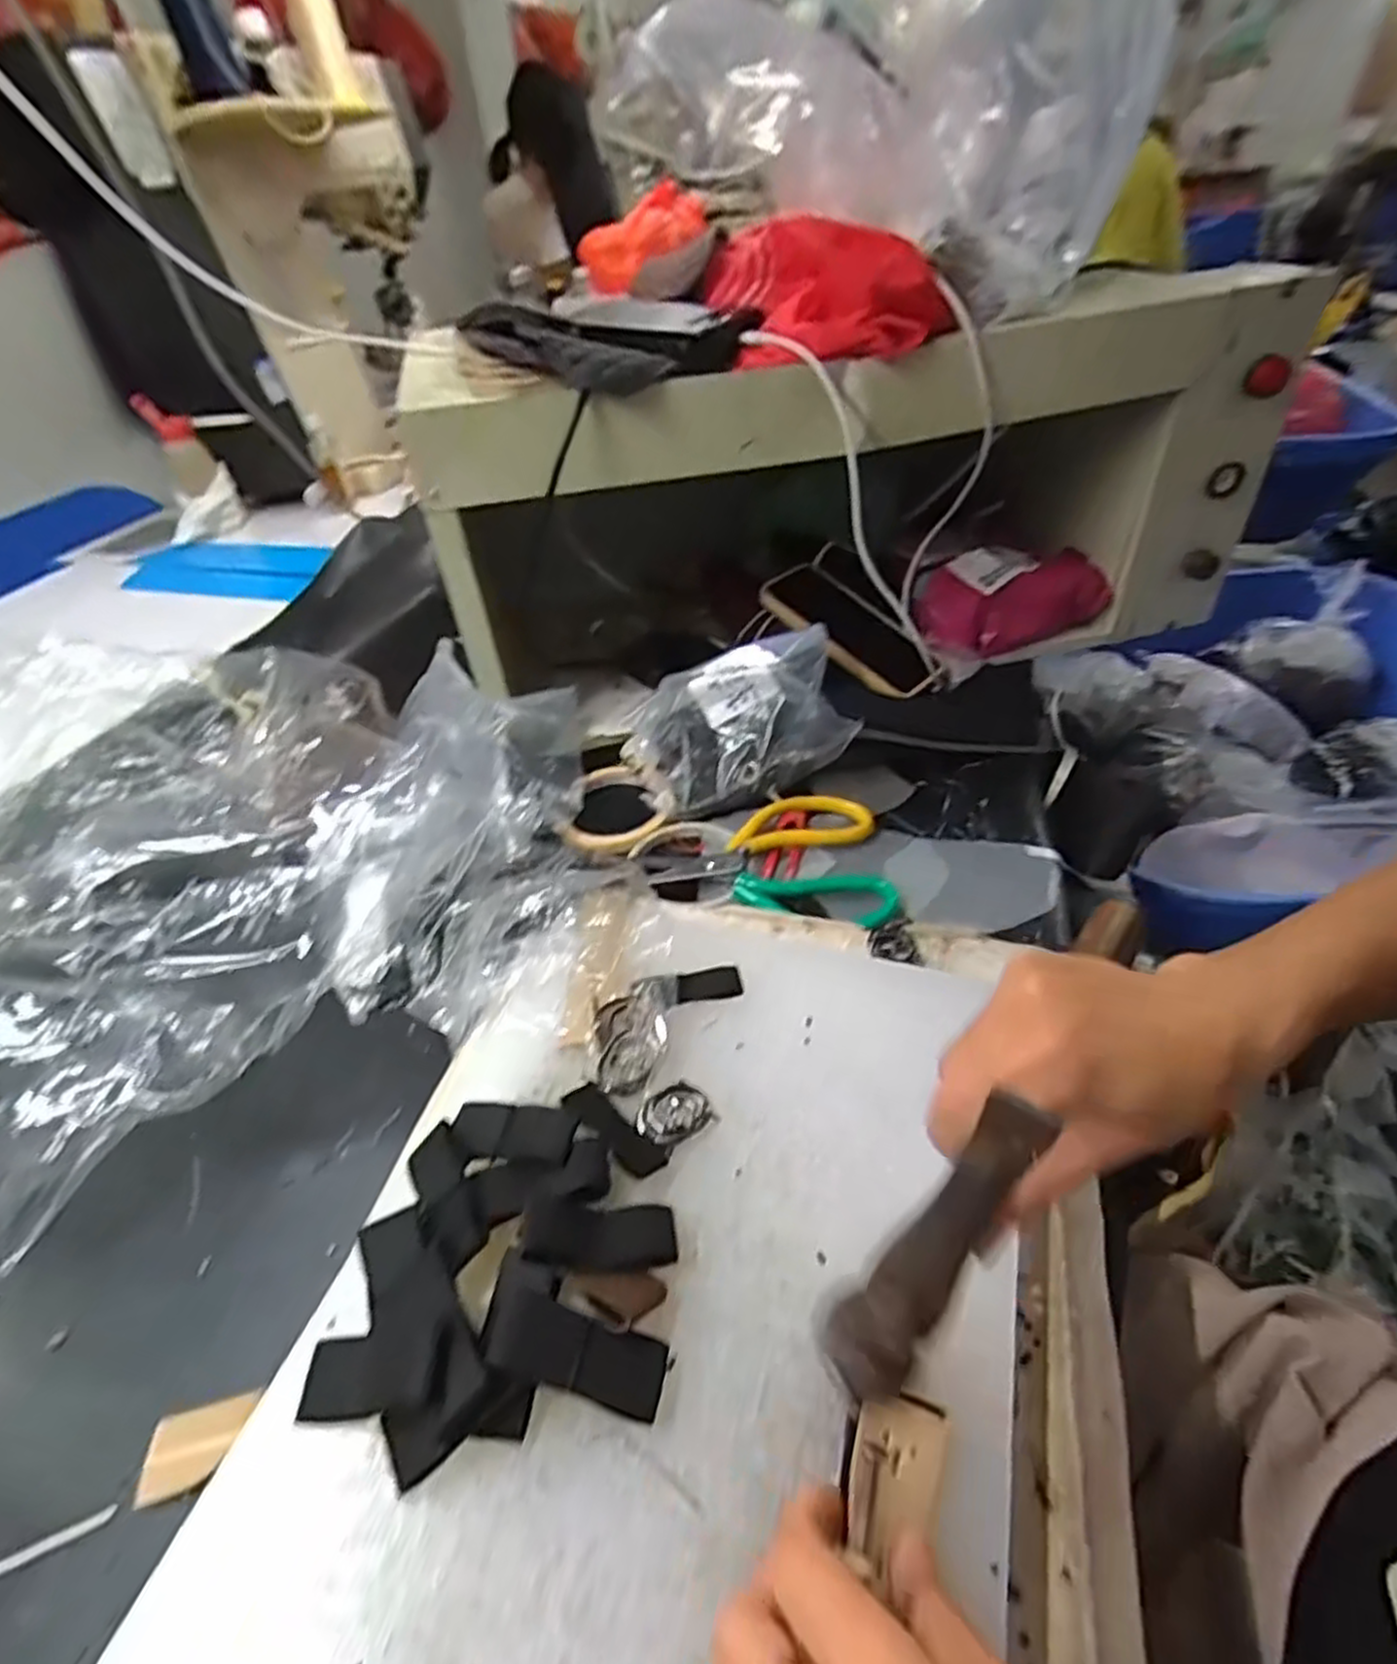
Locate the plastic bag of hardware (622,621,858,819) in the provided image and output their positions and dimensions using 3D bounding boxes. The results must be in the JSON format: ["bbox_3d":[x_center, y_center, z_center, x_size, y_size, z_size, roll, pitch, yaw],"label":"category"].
[{"bbox_3d":[0.029,-0.087,0.600,0.157,0.086,0.112,-15,42,-11],"label":"plastic bag of hardware"}]

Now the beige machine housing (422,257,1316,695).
[{"bbox_3d":[0.129,-0.277,0.654,0.642,0.265,0.245,-8,42,-2],"label":"beige machine housing"}]

